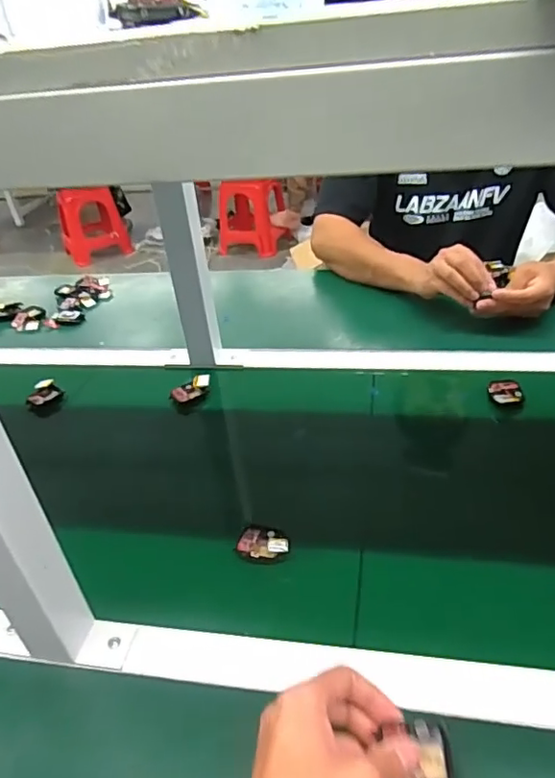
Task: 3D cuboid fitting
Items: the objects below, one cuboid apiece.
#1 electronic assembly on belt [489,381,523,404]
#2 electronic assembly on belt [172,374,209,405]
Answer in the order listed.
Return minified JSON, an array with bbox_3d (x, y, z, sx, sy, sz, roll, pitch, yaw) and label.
[{"bbox_3d":[0.275,0.004,0.682,0.037,0.012,0.040,1,38,11],"label":"electronic assembly on belt"},{"bbox_3d":[-0.113,0.000,0.752,0.055,0.018,0.029,-28,36,-30],"label":"electronic assembly on belt"}]

